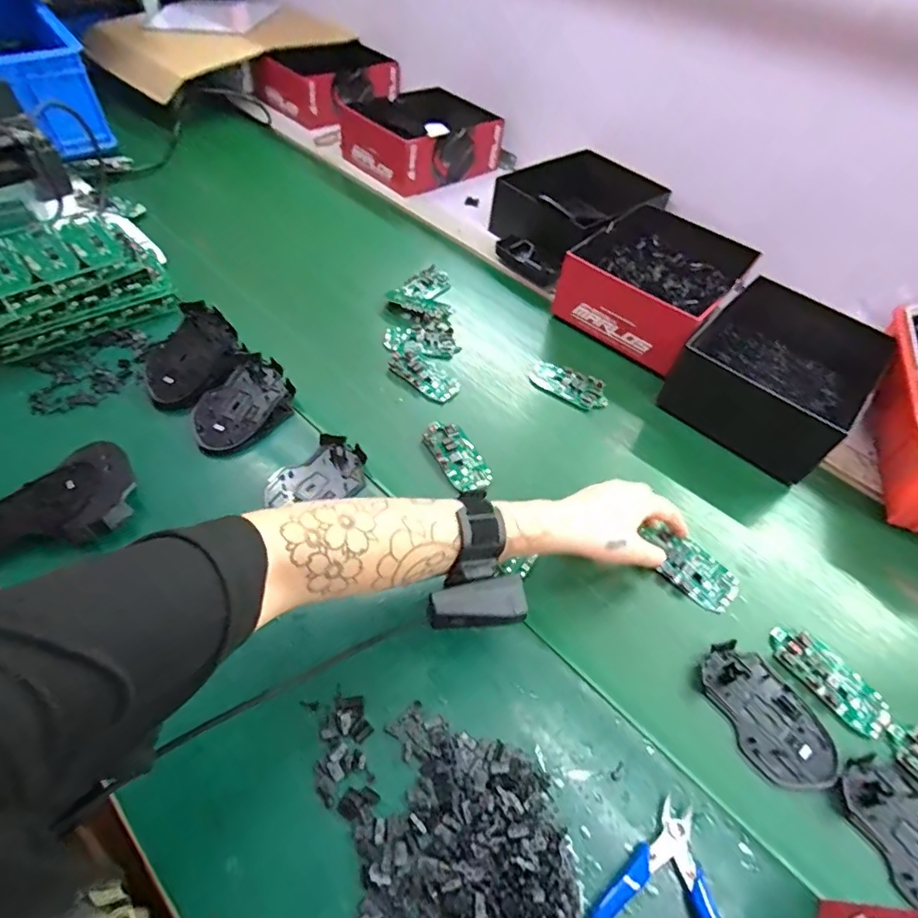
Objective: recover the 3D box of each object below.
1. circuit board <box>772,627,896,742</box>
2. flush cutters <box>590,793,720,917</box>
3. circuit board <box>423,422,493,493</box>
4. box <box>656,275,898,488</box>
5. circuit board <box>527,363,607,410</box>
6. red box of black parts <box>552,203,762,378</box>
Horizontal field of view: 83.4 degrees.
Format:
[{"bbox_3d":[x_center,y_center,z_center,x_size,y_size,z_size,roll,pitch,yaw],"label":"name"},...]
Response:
[{"bbox_3d":[0.322,0.189,0.447,0.045,0.006,0.100,-32,62,-25],"label":"circuit board"},{"bbox_3d":[0.134,0.291,0.338,0.105,0.017,0.114,17,54,7],"label":"flush cutters"},{"bbox_3d":[-0.002,-0.003,0.560,0.046,0.009,0.094,-24,59,-21],"label":"circuit board"},{"bbox_3d":[0.379,-0.102,0.630,0.185,0.087,0.230,39,60,21],"label":"box"},{"bbox_3d":[0.139,-0.094,0.641,0.097,0.016,0.048,28,56,15],"label":"circuit board"},{"bbox_3d":[0.279,-0.253,0.724,0.195,0.084,0.251,37,59,20],"label":"red box of black parts"}]

